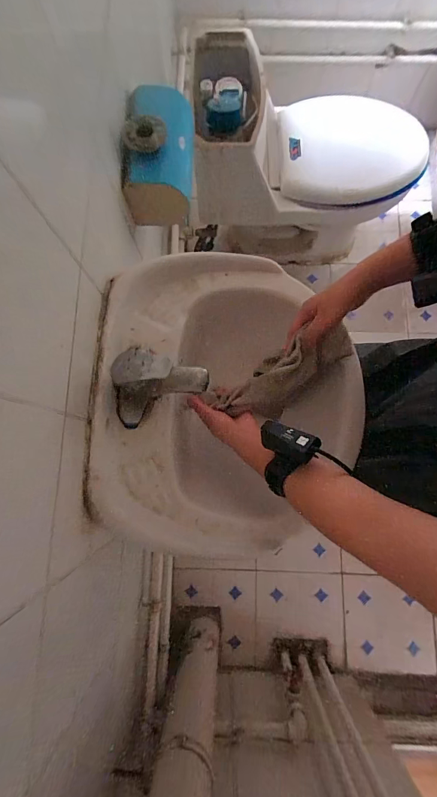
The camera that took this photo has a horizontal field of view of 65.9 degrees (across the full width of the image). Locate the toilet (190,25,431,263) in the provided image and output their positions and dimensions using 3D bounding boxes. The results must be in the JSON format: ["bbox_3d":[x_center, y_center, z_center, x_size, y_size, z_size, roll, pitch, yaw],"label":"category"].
[{"bbox_3d":[0.277,-0.712,1.130,0.658,0.600,0.355,-3,79,0],"label":"toilet"}]

